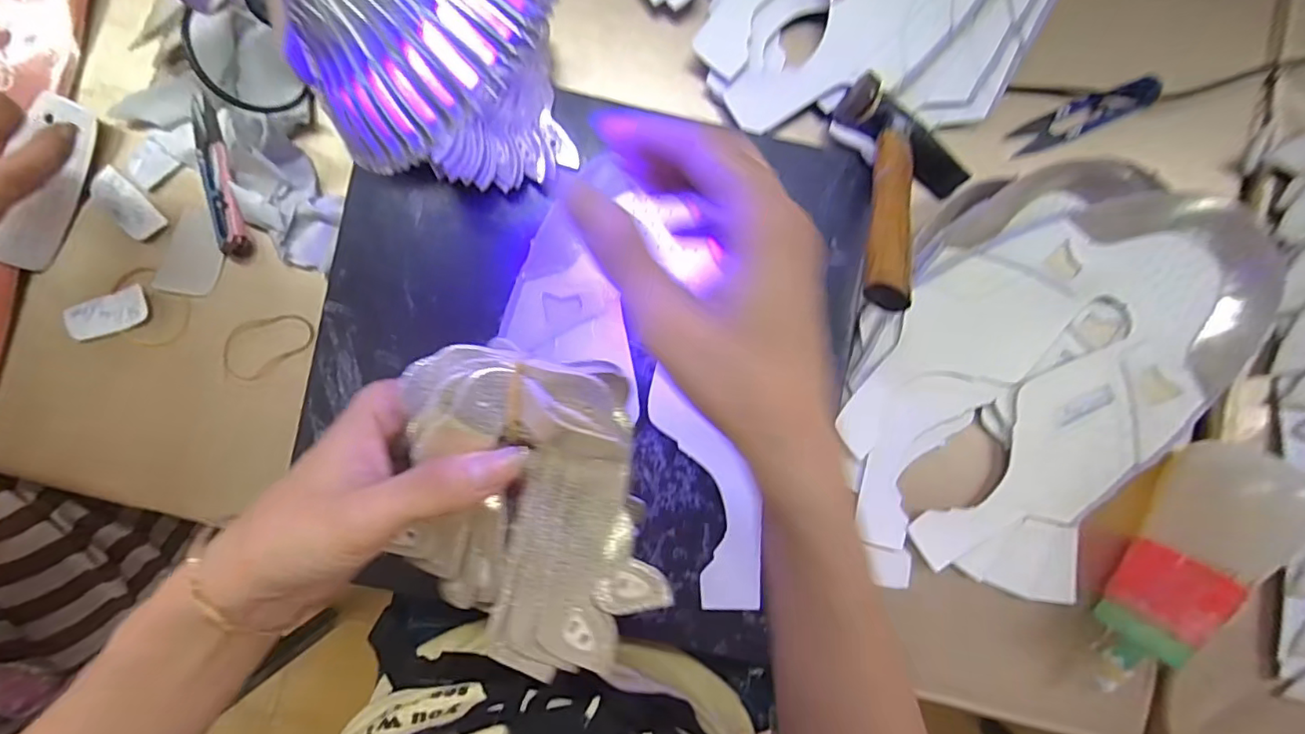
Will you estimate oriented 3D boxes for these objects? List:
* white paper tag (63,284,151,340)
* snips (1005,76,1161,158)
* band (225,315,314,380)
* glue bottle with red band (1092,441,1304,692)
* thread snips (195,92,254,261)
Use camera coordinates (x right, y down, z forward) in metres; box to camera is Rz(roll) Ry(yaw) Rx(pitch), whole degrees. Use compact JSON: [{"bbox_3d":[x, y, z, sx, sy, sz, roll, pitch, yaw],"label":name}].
[{"bbox_3d":[-0.331,-0.032,0.345,0.048,0.006,0.021,-18,88,-3],"label":"white paper tag"},{"bbox_3d":[0.286,-0.166,0.373,0.095,0.009,0.022,-23,88,-3],"label":"snips"},{"bbox_3d":[-0.238,-0.016,0.350,0.056,0.004,0.032,-33,88,-3],"label":"band"},{"bbox_3d":[0.311,0.118,0.326,0.048,0.056,0.153,28,86,0],"label":"glue bottle with red band"},{"bbox_3d":[-0.266,-0.117,0.347,0.020,0.008,0.101,-14,87,-3],"label":"thread snips"}]

